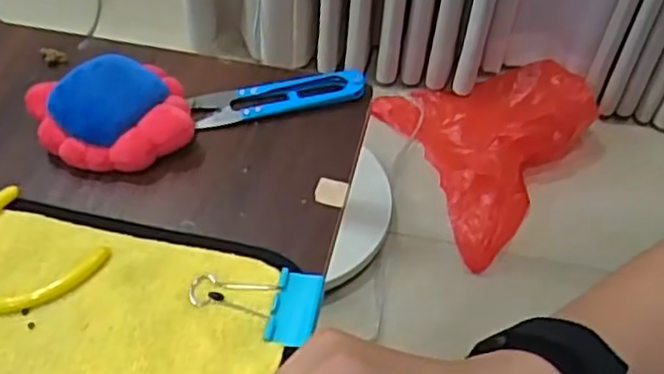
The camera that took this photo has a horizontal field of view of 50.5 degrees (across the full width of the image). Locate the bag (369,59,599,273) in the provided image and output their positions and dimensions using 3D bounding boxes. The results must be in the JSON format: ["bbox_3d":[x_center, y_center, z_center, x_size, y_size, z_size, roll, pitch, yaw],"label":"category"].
[{"bbox_3d":[0.273,-0.091,1.144,0.295,0.105,0.377,-16,51,-16],"label":"bag"}]

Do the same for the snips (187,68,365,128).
[{"bbox_3d":[-0.033,-0.057,0.435,0.105,0.016,0.026,-8,49,-9],"label":"snips"}]

